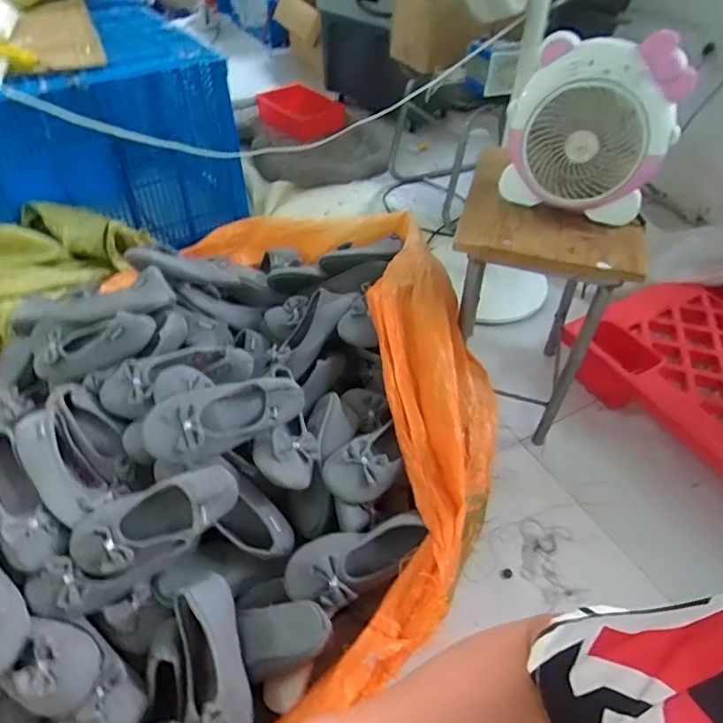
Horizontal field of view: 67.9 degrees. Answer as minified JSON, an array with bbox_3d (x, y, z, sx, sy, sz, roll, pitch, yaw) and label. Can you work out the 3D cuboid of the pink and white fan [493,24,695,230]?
[{"bbox_3d":[0.397,-0.395,0.934,0.232,0.282,0.136,-2,46,-4],"label":"pink and white fan"}]

